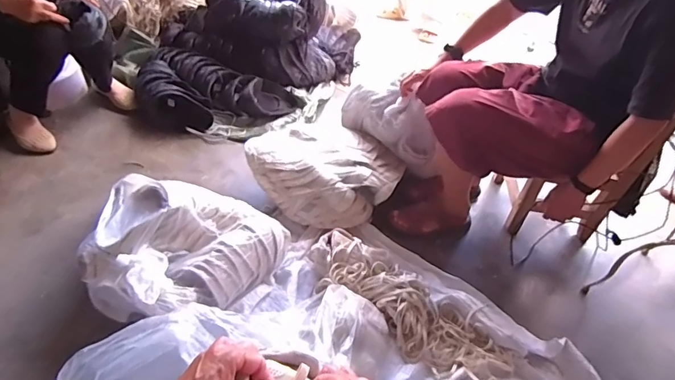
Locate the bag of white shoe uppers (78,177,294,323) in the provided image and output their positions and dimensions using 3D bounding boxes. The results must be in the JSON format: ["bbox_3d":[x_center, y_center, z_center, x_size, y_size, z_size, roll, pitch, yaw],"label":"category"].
[{"bbox_3d":[-0.390,0.144,1.116,0.427,0.220,0.383,17,44,11],"label":"bag of white shoe uppers"}]

